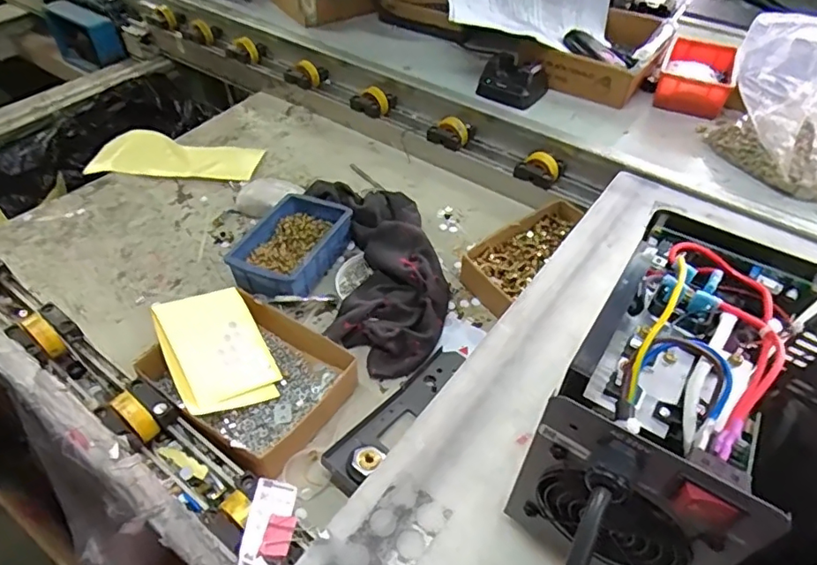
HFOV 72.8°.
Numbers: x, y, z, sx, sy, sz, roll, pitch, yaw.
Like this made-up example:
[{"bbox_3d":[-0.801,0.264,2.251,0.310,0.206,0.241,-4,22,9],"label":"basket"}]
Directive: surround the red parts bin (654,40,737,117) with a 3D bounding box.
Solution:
[{"bbox_3d":[0.419,-0.303,0.817,0.093,0.046,0.151,18,49,16],"label":"red parts bin"}]

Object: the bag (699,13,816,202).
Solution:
[{"bbox_3d":[0.473,-0.213,0.655,0.186,0.155,0.156,32,54,27],"label":"bag"}]

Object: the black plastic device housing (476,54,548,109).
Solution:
[{"bbox_3d":[0.153,-0.293,0.806,0.087,0.044,0.070,26,52,23],"label":"black plastic device housing"}]

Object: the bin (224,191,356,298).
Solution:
[{"bbox_3d":[-0.142,-0.041,0.661,0.104,0.046,0.154,18,49,16],"label":"bin"}]

